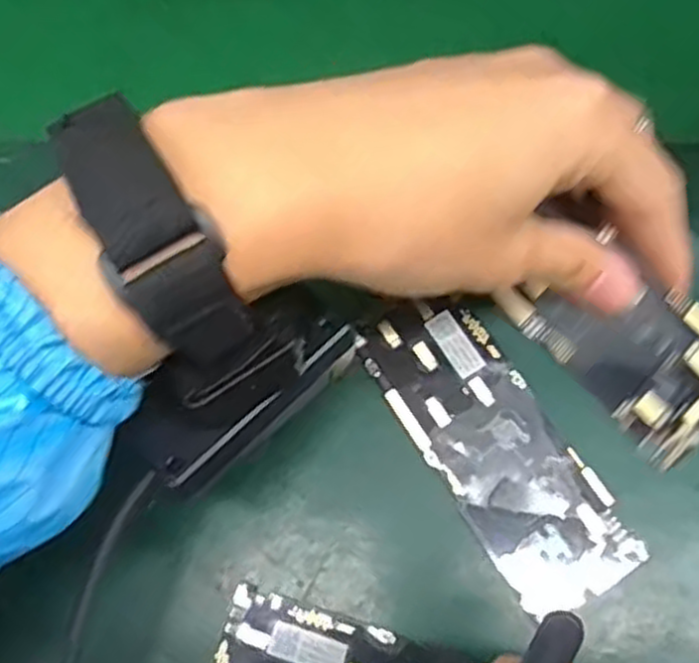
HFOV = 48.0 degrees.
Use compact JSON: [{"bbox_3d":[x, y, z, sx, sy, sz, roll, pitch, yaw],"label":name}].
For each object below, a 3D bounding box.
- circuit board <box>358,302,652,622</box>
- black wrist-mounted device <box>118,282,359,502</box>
[{"bbox_3d":[0.051,0.039,0.273,0.044,0.007,0.116,-31,74,-7],"label":"circuit board"},{"bbox_3d":[-0.031,0.015,0.222,0.068,0.031,0.031,-41,75,-10],"label":"black wrist-mounted device"}]

